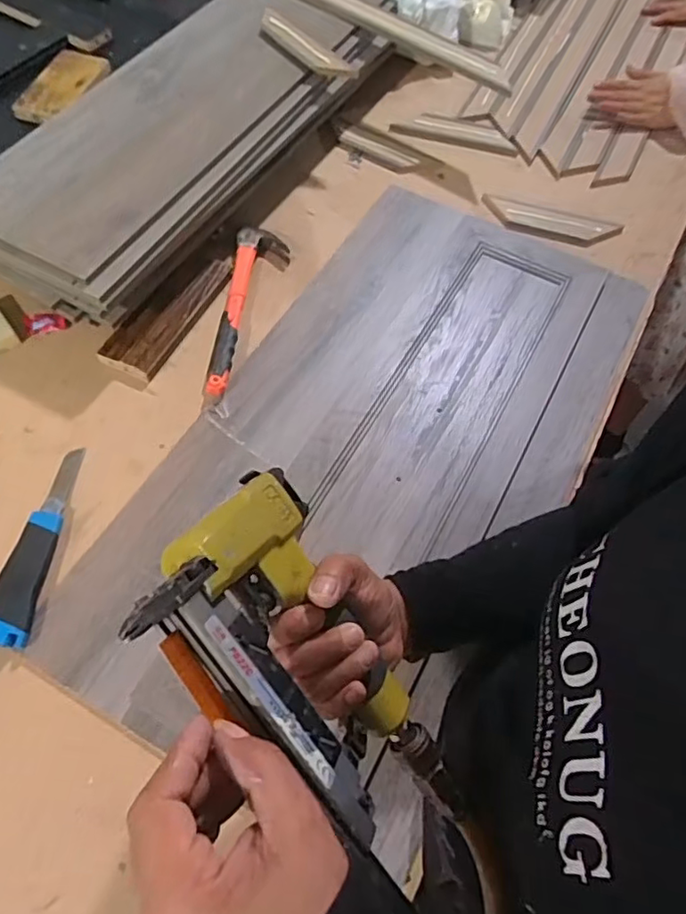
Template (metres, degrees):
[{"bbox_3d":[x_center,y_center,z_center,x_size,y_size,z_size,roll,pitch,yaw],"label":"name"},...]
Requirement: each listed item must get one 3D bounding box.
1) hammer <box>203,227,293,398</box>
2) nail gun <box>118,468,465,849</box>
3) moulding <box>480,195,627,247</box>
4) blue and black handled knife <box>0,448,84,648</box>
[{"bbox_3d":[-0.108,-0.177,0.693,0.064,0.022,0.251,5,62,-2],"label":"hammer"},{"bbox_3d":[-0.023,0.134,0.345,0.229,0.065,0.138,54,29,-11],"label":"nail gun"},{"bbox_3d":[0.285,-0.321,0.807,0.186,0.007,0.058,16,62,4],"label":"moulding"},{"bbox_3d":[-0.286,0.075,0.546,0.037,0.025,0.194,3,62,-2],"label":"blue and black handled knife"}]

